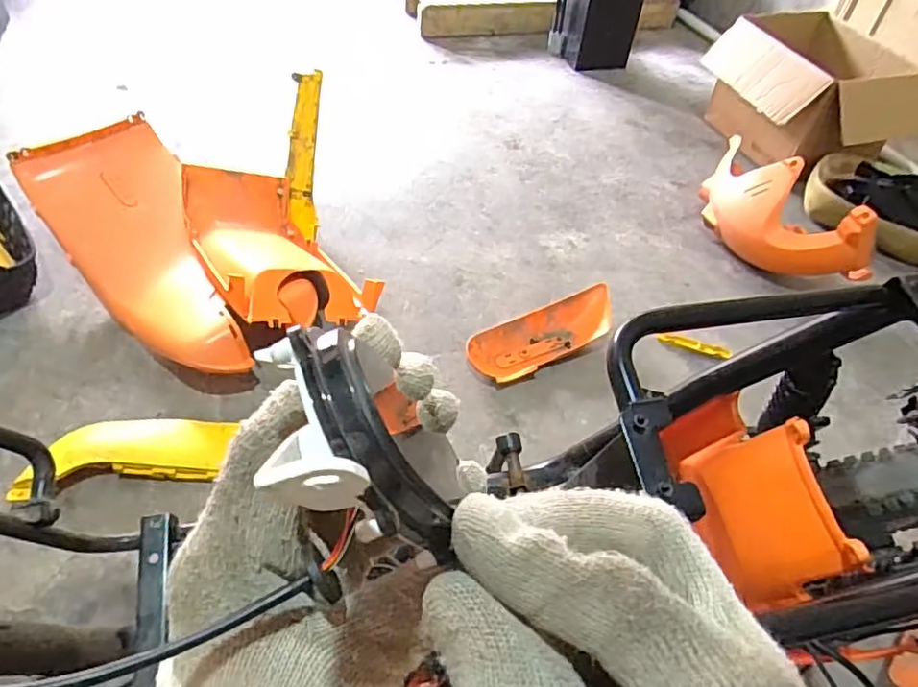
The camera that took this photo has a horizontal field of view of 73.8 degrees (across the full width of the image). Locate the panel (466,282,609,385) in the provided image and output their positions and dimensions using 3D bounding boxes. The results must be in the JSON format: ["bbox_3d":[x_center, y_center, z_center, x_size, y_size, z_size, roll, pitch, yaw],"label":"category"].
[{"bbox_3d":[0.162,-0.017,1.189,0.315,0.072,0.117,-23,56,-24],"label":"panel"}]

